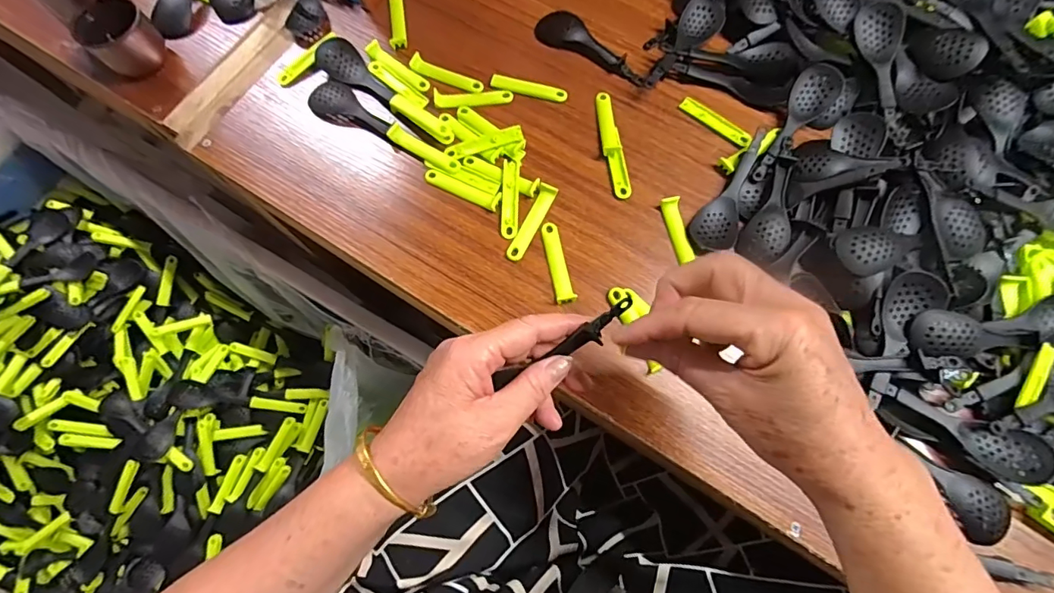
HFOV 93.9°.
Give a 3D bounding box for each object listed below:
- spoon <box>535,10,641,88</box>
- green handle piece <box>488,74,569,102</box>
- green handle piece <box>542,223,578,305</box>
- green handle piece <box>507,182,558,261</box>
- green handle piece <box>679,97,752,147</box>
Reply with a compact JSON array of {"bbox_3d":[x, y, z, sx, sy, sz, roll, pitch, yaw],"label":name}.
[{"bbox_3d":[0.062,-0.250,0.496,0.126,0.013,0.036,40,77,14],"label":"spoon"},{"bbox_3d":[0.002,-0.207,0.488,0.076,0.004,0.015,15,73,7],"label":"green handle piece"},{"bbox_3d":[0.027,-0.029,0.429,0.016,0.006,0.075,-10,71,-1],"label":"green handle piece"},{"bbox_3d":[0.004,-0.066,0.441,0.015,0.007,0.076,25,74,10],"label":"green handle piece"},{"bbox_3d":[0.182,-0.167,0.474,0.076,0.004,0.014,40,77,14],"label":"green handle piece"}]

